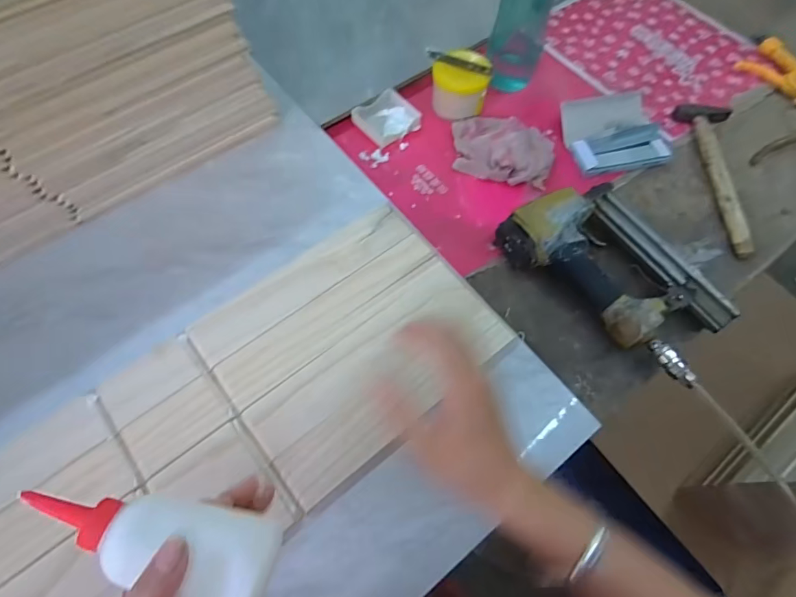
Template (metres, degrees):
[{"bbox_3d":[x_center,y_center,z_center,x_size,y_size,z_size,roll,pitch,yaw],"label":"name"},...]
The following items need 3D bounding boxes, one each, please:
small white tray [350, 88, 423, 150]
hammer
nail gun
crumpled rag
[{"bbox_3d":[-0.013,-0.260,0.635,0.078,0.019,0.076,-40,71,-18],"label":"small white tray"},{"bbox_3d":[0.434,-0.166,0.581,0.079,0.024,0.254,3,64,0],"label":"hammer"},{"bbox_3d":[0.255,-0.041,0.498,0.163,0.057,0.238,-38,71,-18],"label":"nail gun"},{"bbox_3d":[0.142,-0.208,0.599,0.139,0.028,0.100,19,65,8],"label":"crumpled rag"}]

